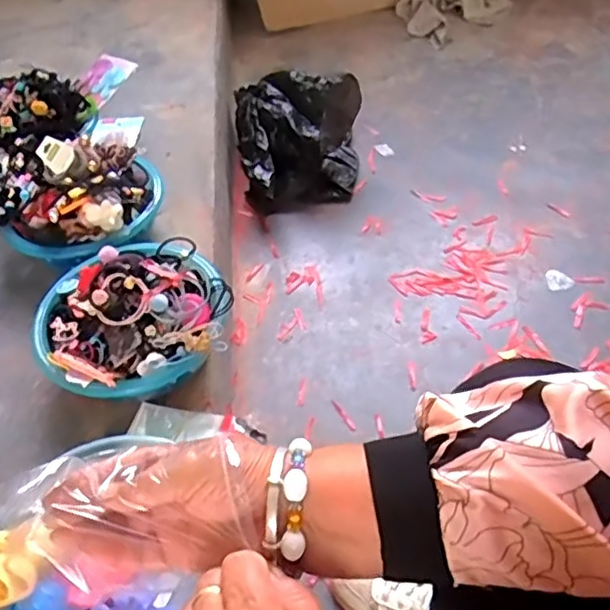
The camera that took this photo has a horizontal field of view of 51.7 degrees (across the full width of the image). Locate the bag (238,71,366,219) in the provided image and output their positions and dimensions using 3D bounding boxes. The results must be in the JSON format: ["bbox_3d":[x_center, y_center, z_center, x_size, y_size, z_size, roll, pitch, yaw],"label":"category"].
[{"bbox_3d":[-0.010,-0.355,1.308,0.259,0.192,0.329,-7,49,-2],"label":"bag"}]

